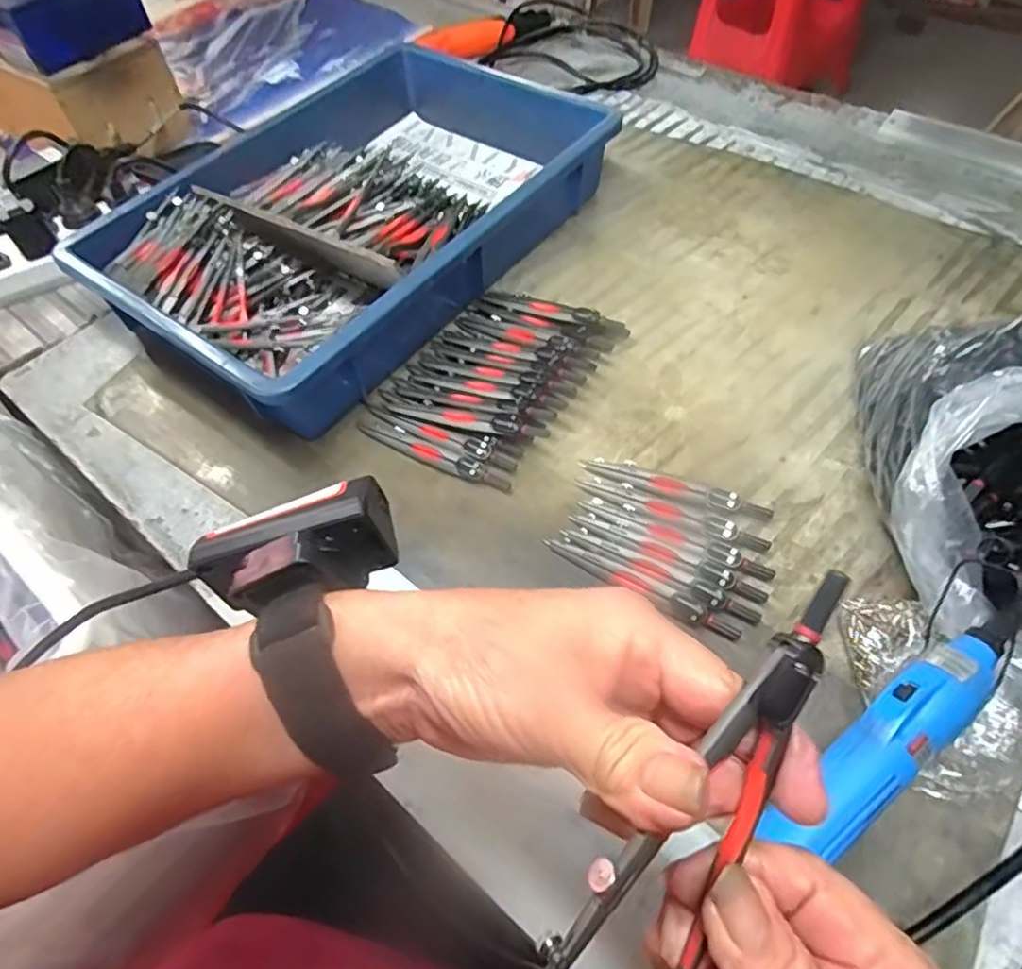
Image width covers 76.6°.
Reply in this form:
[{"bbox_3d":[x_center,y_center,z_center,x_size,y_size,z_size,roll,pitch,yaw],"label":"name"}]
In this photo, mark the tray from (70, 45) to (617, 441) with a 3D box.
[{"bbox_3d":[-0.130,-0.261,0.604,0.300,0.080,0.459,32,64,22],"label":"tray"}]

